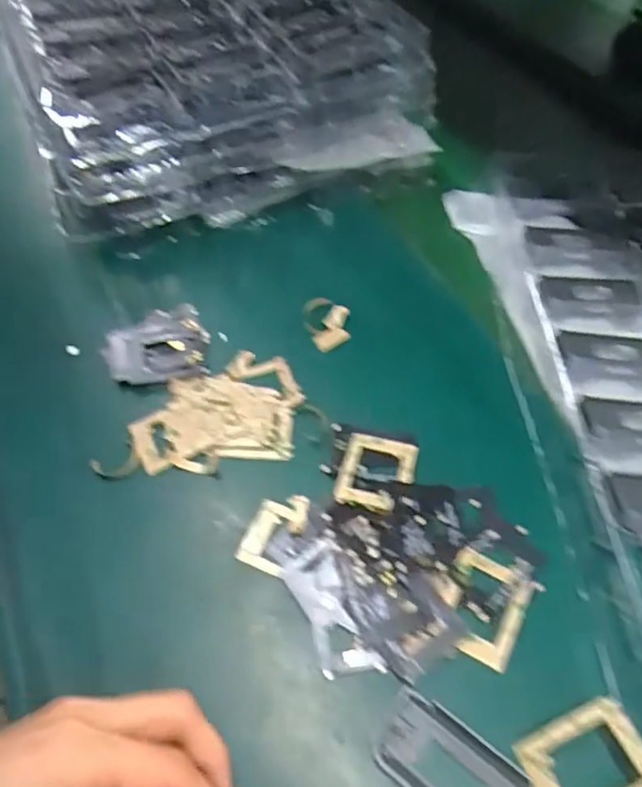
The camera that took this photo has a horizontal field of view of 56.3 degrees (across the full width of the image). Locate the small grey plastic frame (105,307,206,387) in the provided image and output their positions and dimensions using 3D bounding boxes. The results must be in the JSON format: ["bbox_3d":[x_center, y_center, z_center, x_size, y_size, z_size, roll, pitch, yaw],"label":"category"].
[{"bbox_3d":[-0.117,-0.033,0.426,0.068,0.007,0.066,-14,55,-9],"label":"small grey plastic frame"}]

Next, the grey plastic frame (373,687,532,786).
[{"bbox_3d":[0.061,0.174,0.274,0.073,0.004,0.039,32,61,22],"label":"grey plastic frame"}]

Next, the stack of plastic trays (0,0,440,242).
[{"bbox_3d":[-0.144,-0.375,0.611,0.318,0.105,0.522,-19,56,-12],"label":"stack of plastic trays"}]

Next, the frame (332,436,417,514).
[{"bbox_3d":[0.034,0.048,0.364,0.042,0.009,0.052,12,56,10],"label":"frame"}]

